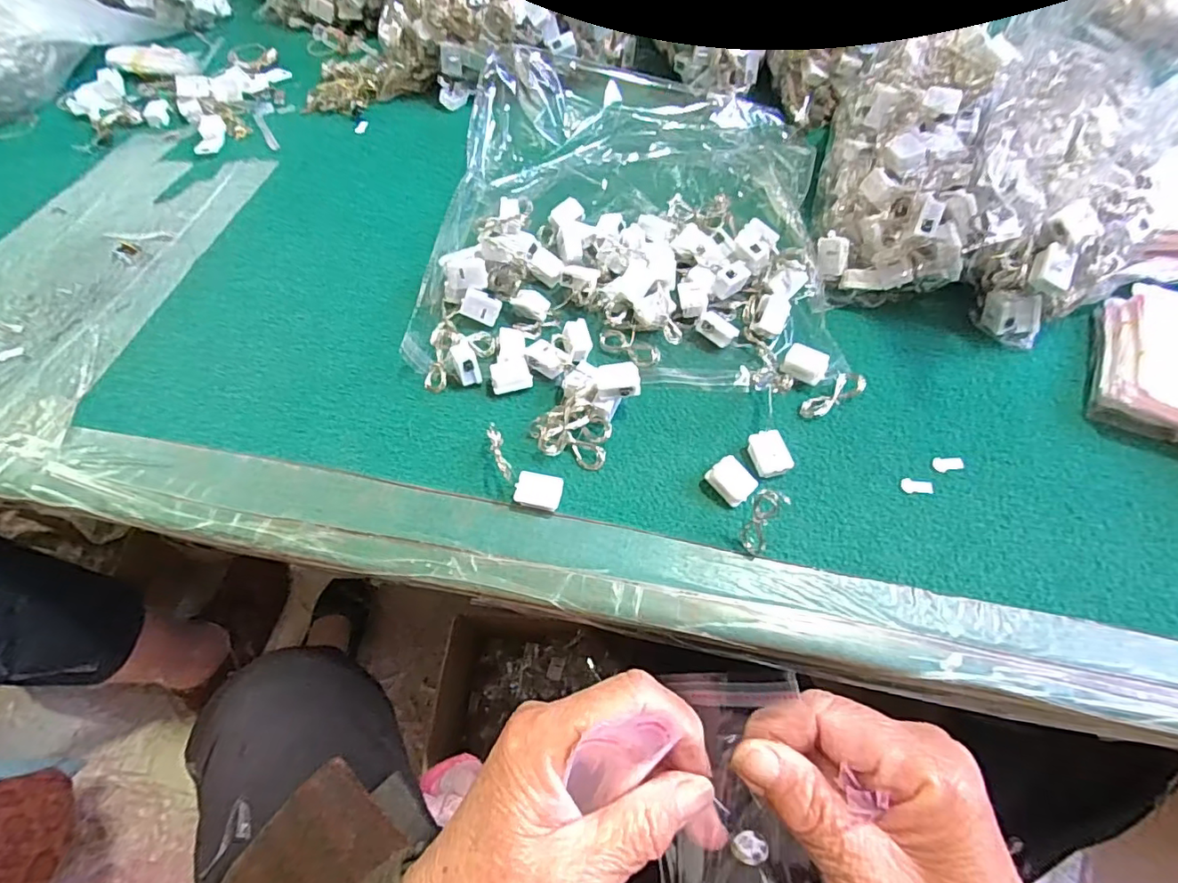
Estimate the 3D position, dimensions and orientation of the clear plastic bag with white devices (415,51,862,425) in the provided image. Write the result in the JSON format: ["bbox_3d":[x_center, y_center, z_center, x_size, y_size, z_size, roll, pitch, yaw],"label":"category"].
[{"bbox_3d":[0.037,-0.180,0.433,0.296,0.059,0.371,5,60,5],"label":"clear plastic bag with white devices"}]

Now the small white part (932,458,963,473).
[{"bbox_3d":[0.226,0.014,0.345,0.017,0.004,0.010,-6,60,-2],"label":"small white part"}]

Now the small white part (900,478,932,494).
[{"bbox_3d":[0.203,0.027,0.339,0.018,0.004,0.010,1,60,3],"label":"small white part"}]

